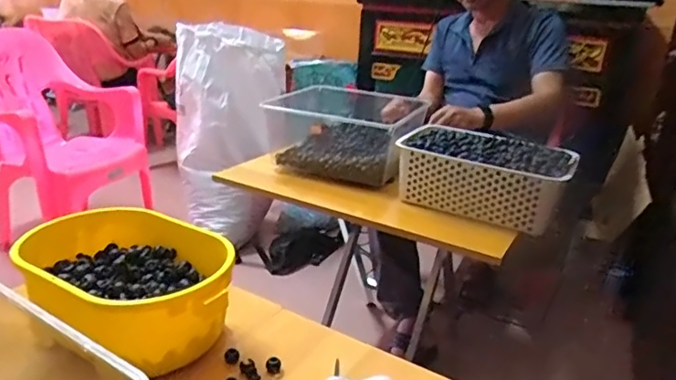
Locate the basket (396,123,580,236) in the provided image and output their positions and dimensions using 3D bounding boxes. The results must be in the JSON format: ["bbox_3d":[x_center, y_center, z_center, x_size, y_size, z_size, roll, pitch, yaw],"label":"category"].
[{"bbox_3d":[0.276,-0.028,1.007,0.308,0.114,0.191,13,23,25],"label":"basket"}]

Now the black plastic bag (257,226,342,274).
[{"bbox_3d":[-0.125,0.197,1.759,0.267,0.139,0.063,-17,23,-4],"label":"black plastic bag"}]

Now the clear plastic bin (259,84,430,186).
[{"bbox_3d":[0.021,-0.114,1.151,0.295,0.135,0.224,14,23,26],"label":"clear plastic bin"}]

